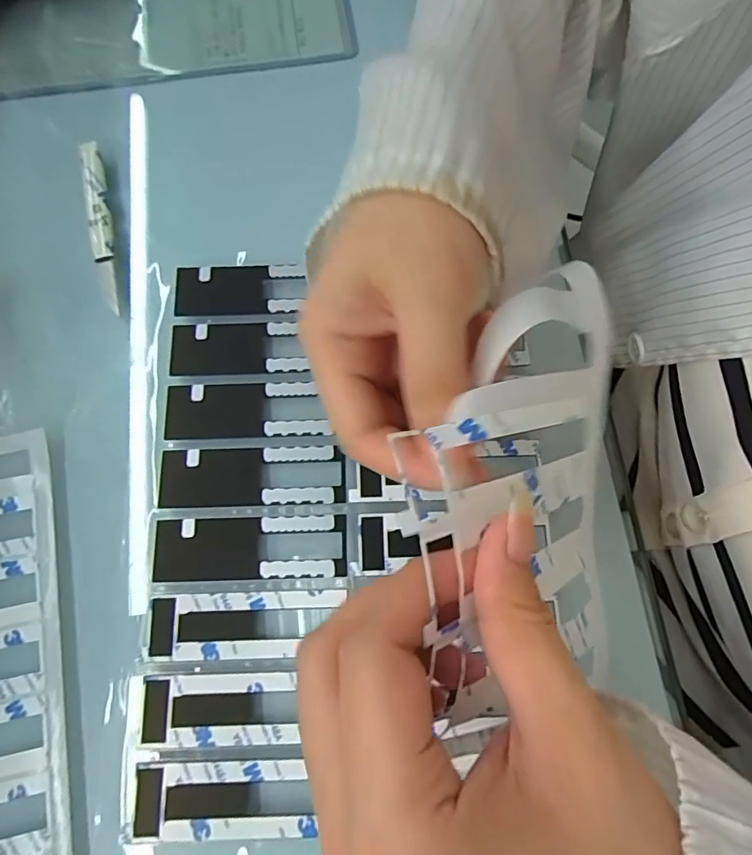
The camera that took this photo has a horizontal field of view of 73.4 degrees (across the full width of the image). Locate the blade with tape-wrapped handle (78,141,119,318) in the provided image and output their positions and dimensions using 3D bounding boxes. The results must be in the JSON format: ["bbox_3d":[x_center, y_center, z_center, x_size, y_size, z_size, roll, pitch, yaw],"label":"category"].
[{"bbox_3d":[-0.148,-0.109,0.272,0.011,0.010,0.107,-14,74,-4],"label":"blade with tape-wrapped handle"}]

